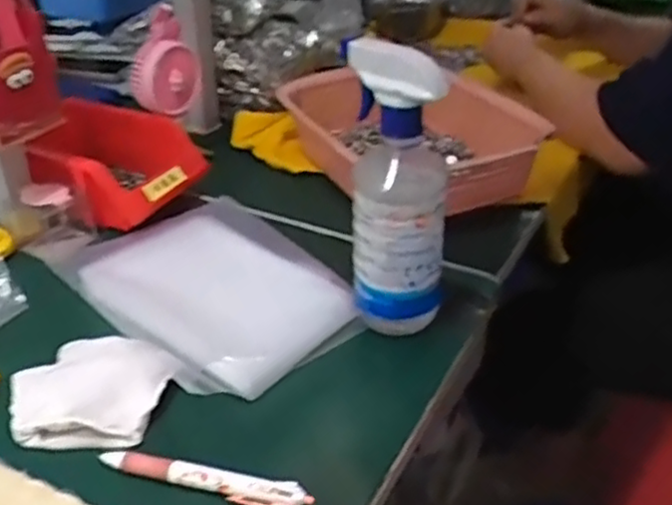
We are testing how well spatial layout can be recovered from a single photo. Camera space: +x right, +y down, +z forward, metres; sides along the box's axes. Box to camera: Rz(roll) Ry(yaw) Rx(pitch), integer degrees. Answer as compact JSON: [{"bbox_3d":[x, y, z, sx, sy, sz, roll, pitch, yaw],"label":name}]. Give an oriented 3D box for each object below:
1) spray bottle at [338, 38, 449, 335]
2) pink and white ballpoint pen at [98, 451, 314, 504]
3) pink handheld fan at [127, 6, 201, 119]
[{"bbox_3d":[0.044,-0.042,0.527,0.077,0.213,0.069,3,33,4],"label":"spray bottle"},{"bbox_3d":[-0.084,0.142,0.452,0.139,0.013,0.016,9,35,14],"label":"pink and white ballpoint pen"},{"bbox_3d":[-0.181,-0.196,0.751,0.036,0.093,0.079,23,40,31],"label":"pink handheld fan"}]

